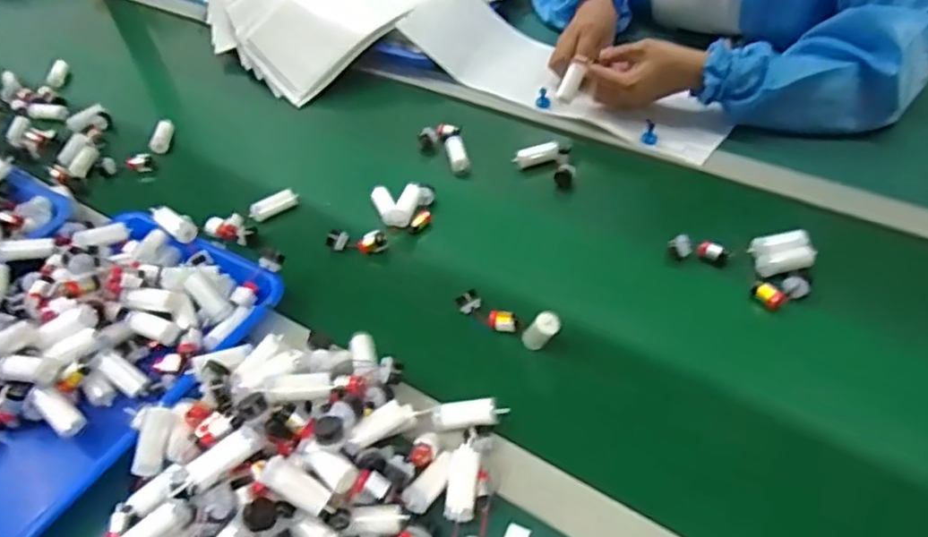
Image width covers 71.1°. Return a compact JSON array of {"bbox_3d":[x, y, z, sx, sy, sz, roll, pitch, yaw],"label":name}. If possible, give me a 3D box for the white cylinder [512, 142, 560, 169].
[{"bbox_3d":[0.087,-0.134,0.775,0.055,0.021,0.017,-15,45,11],"label":"white cylinder"}]

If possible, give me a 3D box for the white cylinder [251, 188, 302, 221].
[{"bbox_3d":[-0.218,-0.074,0.748,0.059,0.017,0.015,-35,52,-25],"label":"white cylinder"}]

